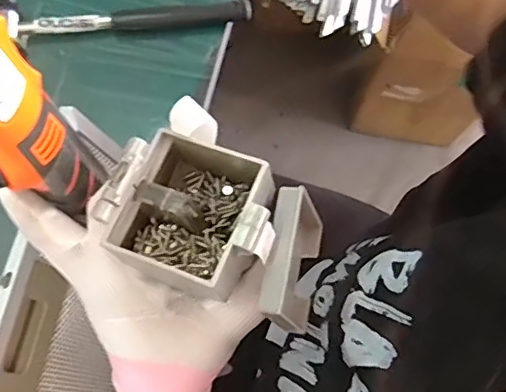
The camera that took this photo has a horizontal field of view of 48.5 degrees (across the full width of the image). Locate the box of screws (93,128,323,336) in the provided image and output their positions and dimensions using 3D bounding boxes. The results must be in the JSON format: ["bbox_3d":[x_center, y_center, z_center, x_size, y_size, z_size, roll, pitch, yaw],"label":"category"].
[{"bbox_3d":[-0.013,0.010,0.260,0.099,0.044,0.069,24,75,5],"label":"box of screws"}]

